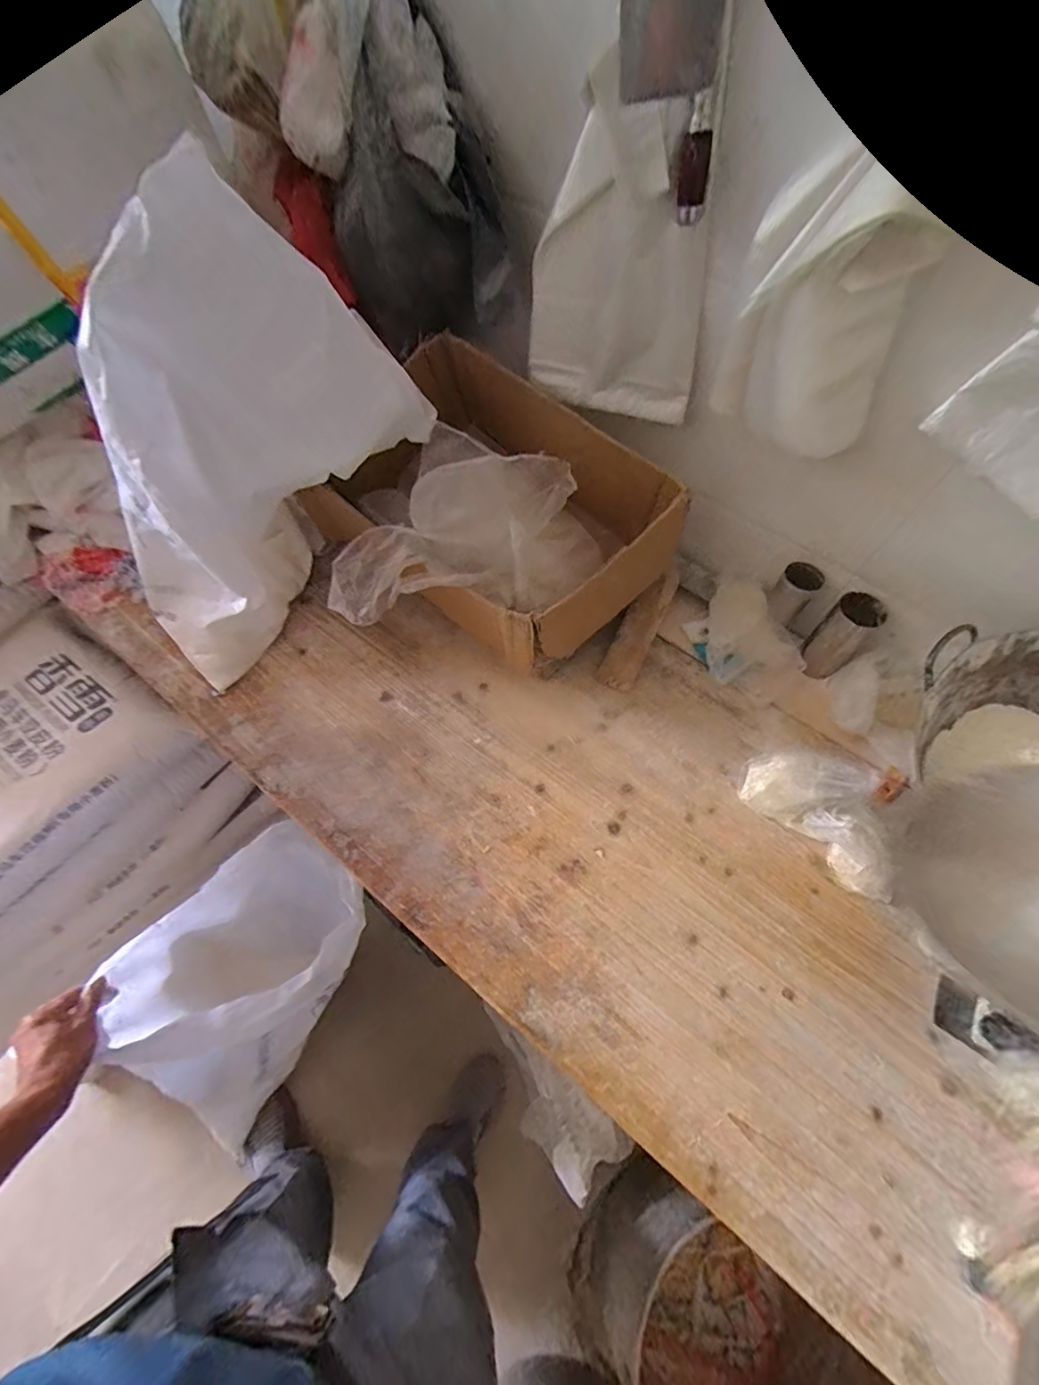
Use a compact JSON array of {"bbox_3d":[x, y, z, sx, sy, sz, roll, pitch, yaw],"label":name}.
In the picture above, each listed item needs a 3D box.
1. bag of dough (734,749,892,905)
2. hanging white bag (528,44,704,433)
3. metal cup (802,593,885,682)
[{"bbox_3d":[0.460,0.174,0.750,0.122,0.082,0.246,-39,70,-22],"label":"bag of dough"},{"bbox_3d":[0.140,-0.558,0.704,0.259,0.313,0.068,31,63,13],"label":"hanging white bag"},{"bbox_3d":[0.537,-0.092,0.858,0.079,0.136,0.079,-37,69,-21],"label":"metal cup"}]

